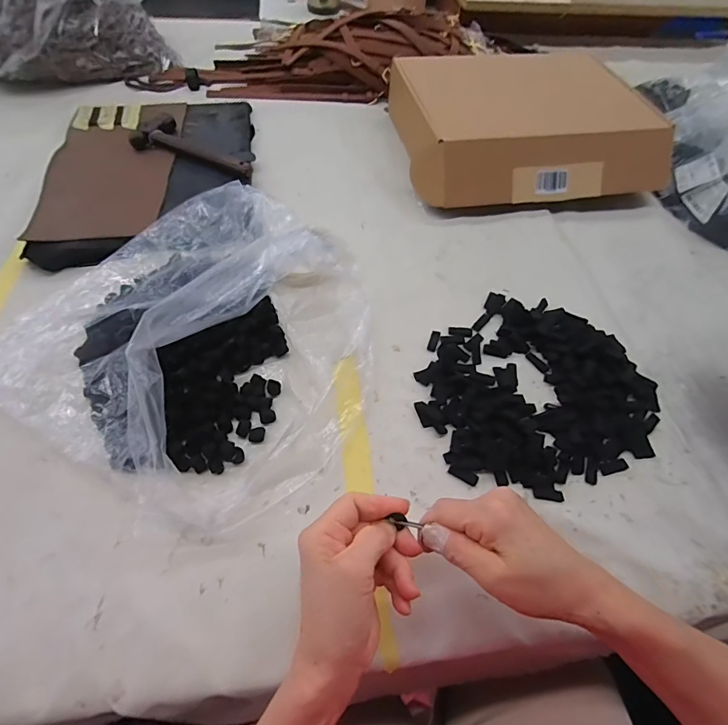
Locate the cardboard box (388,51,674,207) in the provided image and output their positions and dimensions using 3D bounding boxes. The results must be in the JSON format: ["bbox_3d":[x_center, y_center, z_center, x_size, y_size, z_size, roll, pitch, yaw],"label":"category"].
[{"bbox_3d":[0.245,-0.373,0.652,0.377,0.092,0.295,-5,57,-7],"label":"cardboard box"}]

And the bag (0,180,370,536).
[{"bbox_3d":[-0.162,-0.048,0.392,0.345,0.100,0.313,27,59,14],"label":"bag"}]

